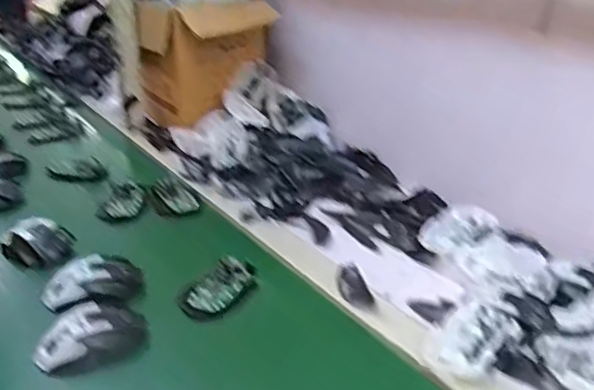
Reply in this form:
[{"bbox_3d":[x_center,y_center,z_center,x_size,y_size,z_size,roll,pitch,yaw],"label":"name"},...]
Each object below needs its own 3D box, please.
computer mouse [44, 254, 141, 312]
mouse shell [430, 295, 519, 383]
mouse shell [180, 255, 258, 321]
[{"bbox_3d":[-0.251,0.106,0.808,0.116,0.042,0.062,-18,28,-26],"label":"computer mouse"},{"bbox_3d":[0.186,0.150,0.684,0.069,0.028,0.122,13,31,34],"label":"mouse shell"},{"bbox_3d":[-0.093,0.111,0.805,0.058,0.028,0.103,14,31,35],"label":"mouse shell"}]

